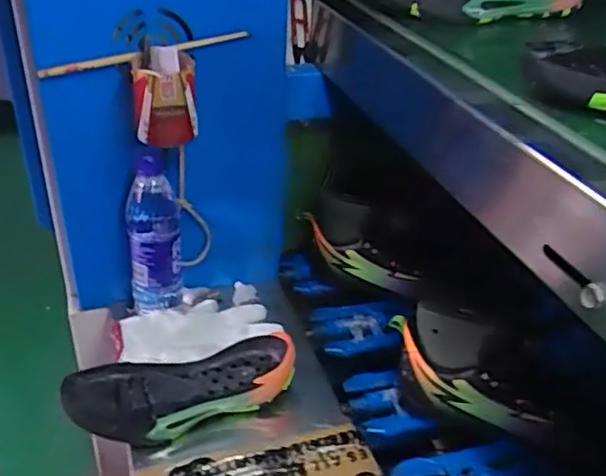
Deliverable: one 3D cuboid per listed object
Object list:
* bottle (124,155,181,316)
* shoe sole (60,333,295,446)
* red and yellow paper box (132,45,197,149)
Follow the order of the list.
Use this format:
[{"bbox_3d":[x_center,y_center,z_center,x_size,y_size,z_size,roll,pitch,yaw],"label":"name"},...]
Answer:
[{"bbox_3d":[-0.185,0.000,0.798,0.062,0.210,0.053,-5,31,-12],"label":"bottle"},{"bbox_3d":[-0.130,0.170,0.711,0.247,0.050,0.098,-7,31,-16],"label":"shoe sole"},{"bbox_3d":[-0.149,-0.153,0.698,0.063,0.098,0.054,-5,31,-12],"label":"red and yellow paper box"}]

